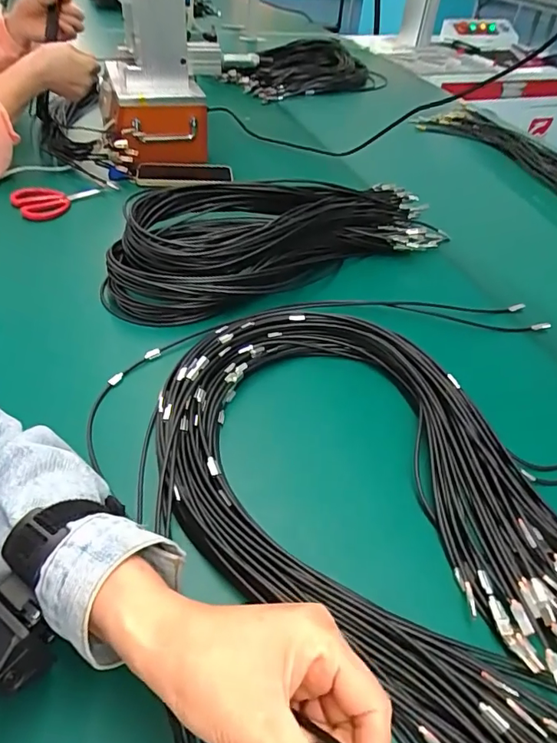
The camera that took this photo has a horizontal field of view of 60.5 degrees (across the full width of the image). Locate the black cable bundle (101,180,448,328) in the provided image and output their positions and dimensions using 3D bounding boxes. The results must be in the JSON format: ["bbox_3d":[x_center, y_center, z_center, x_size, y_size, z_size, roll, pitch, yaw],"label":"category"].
[{"bbox_3d":[0.010,-0.198,0.660,0.495,0.066,0.204,-20,49,-24],"label":"black cable bundle"}]

